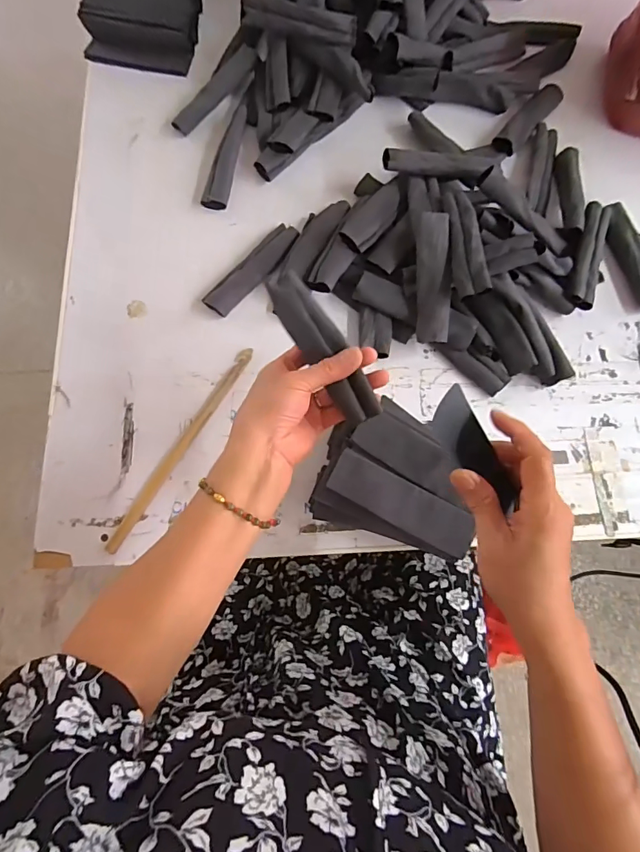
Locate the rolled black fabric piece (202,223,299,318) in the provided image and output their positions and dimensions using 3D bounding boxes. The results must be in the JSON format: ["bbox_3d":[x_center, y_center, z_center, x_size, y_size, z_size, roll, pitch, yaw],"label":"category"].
[{"bbox_3d":[-0.083,-0.197,0.564,0.046,0.012,0.147,37,76,8],"label":"rolled black fabric piece"}]

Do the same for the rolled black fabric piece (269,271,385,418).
[{"bbox_3d":[0.004,-0.068,0.385,0.033,0.014,0.142,-34,88,-11],"label":"rolled black fabric piece"}]

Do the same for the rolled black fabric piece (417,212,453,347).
[{"bbox_3d":[0.133,-0.172,0.528,0.036,0.018,0.147,0,93,-2],"label":"rolled black fabric piece"}]

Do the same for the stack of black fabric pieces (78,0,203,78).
[{"bbox_3d":[-0.258,-0.622,0.661,0.158,0.057,0.180,6,74,-1],"label":"stack of black fabric pieces"}]

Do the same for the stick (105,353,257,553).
[{"bbox_3d":[-0.155,0.020,0.509,0.019,0.007,0.265,30,75,6],"label":"stick"}]

